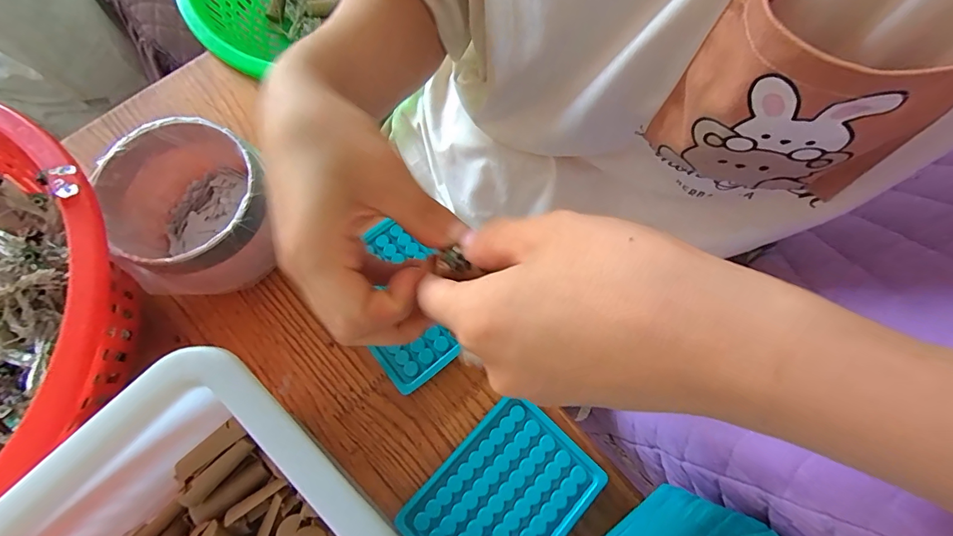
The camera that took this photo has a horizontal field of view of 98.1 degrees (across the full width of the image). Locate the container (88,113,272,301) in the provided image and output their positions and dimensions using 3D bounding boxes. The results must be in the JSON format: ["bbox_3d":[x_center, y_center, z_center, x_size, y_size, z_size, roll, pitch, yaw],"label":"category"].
[{"bbox_3d":[-0.220,-0.042,0.338,0.115,0.092,0.115,0,72,0],"label":"container"}]

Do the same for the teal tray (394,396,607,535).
[{"bbox_3d":[0.019,0.172,0.309,0.097,0.012,0.131,42,77,13],"label":"teal tray"}]

